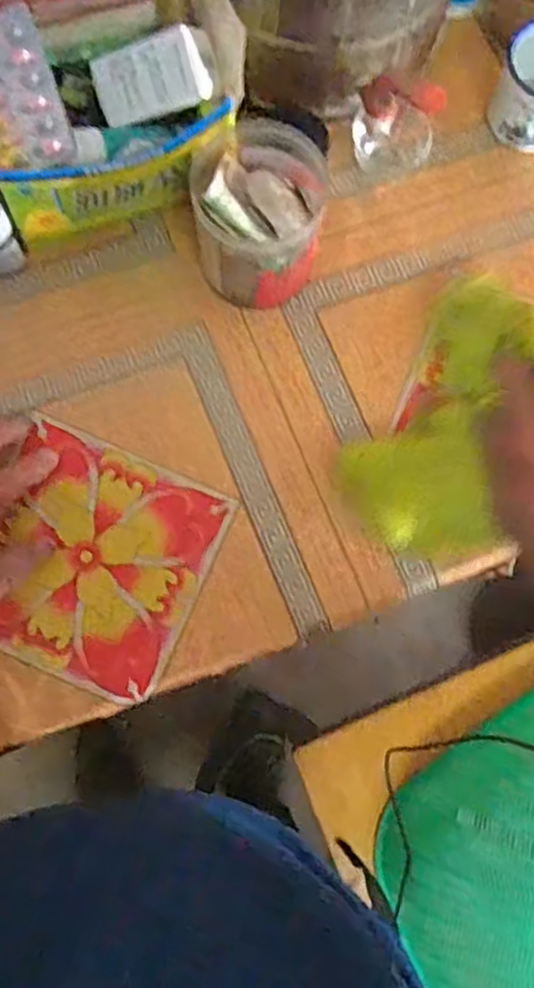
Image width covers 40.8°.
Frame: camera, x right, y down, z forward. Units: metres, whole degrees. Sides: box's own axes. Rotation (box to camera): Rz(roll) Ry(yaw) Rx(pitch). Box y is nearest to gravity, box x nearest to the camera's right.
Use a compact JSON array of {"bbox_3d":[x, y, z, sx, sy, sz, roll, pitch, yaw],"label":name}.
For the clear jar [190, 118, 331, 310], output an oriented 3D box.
[{"bbox_3d":[-0.005,-0.185,0.486,0.086,0.087,0.098,5,79,-1],"label":"clear jar"}]

